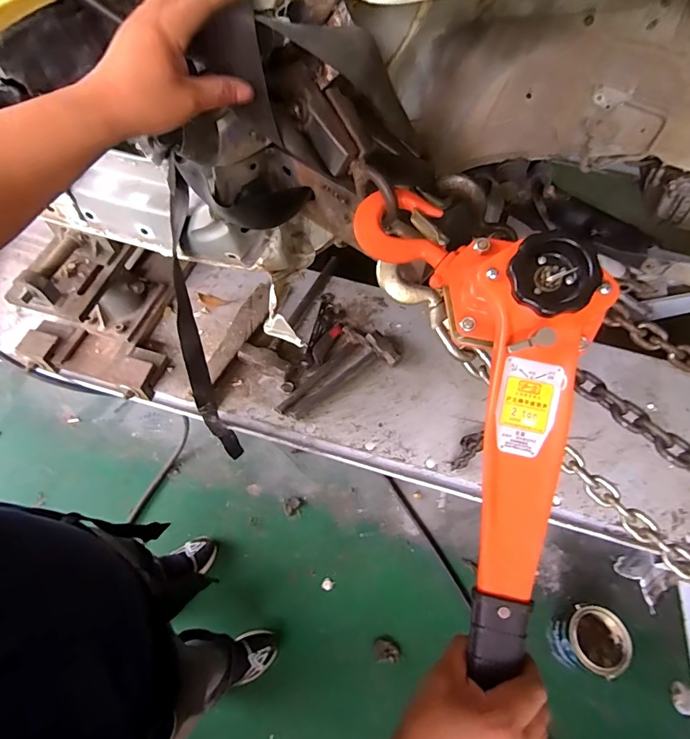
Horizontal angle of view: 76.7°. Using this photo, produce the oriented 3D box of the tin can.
[{"bbox_3d":[0.688,0.768,1.241,0.181,0.154,0.169,7,60,0],"label":"tin can"}]

